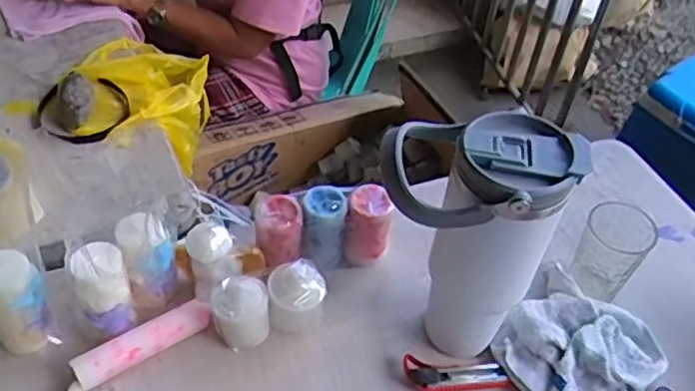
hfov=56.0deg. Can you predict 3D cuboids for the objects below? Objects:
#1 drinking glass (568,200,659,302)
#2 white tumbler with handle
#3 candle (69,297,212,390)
[{"bbox_3d":[0.287,0.065,0.725,0.065,0.114,0.065,26,51,19],"label":"drinking glass"},{"bbox_3d":[0.101,0.054,0.620,0.154,0.279,0.101,7,46,0],"label":"white tumbler with handle"},{"bbox_3d":[-0.205,0.151,0.666,0.139,0.027,0.031,-28,55,-29],"label":"candle"}]

